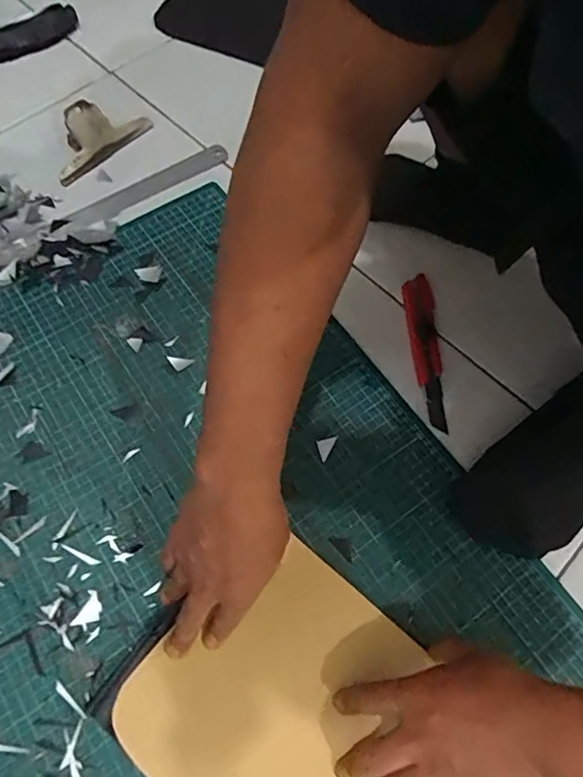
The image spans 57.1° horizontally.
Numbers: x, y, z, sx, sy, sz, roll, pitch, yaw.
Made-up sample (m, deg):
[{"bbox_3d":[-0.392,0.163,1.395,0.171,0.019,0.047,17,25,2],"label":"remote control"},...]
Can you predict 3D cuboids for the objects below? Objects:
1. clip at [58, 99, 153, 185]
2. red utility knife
[{"bbox_3d":[-0.240,-0.309,0.646,0.053,0.045,0.134,39,70,14],"label":"clip"},{"bbox_3d":[0.139,-0.042,0.556,0.031,0.009,0.173,-1,65,-3],"label":"red utility knife"}]

